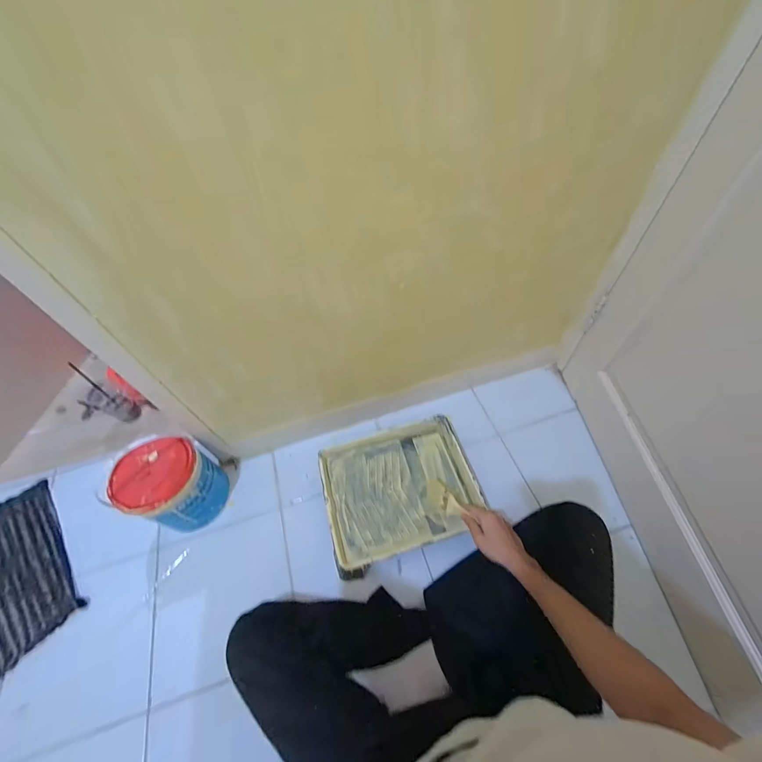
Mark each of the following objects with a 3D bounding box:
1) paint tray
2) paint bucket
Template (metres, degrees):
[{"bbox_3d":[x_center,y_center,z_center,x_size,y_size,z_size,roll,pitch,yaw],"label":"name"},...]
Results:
[{"bbox_3d":[0.044,0.254,0.829,0.342,0.079,0.283,-17,56,-7],"label":"paint tray"},{"bbox_3d":[-0.472,0.240,0.792,0.158,0.203,0.159,-2,56,4],"label":"paint bucket"}]

